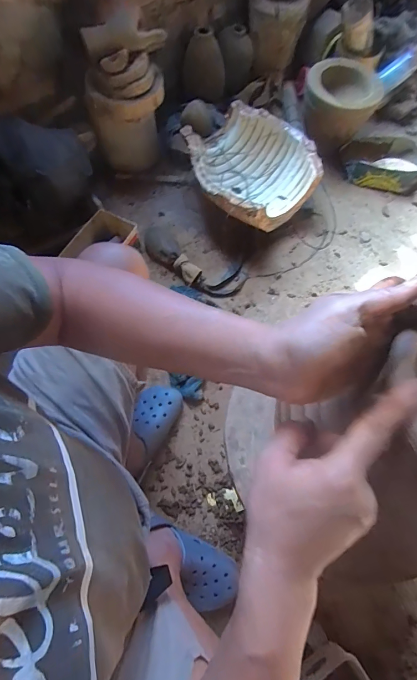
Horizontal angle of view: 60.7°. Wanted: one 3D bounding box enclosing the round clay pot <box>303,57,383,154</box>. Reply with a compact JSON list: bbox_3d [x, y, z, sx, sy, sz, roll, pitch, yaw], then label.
[{"bbox_3d":[0.390,-0.711,1.085,0.209,0.163,0.213,16,69,5],"label":"round clay pot"}]

